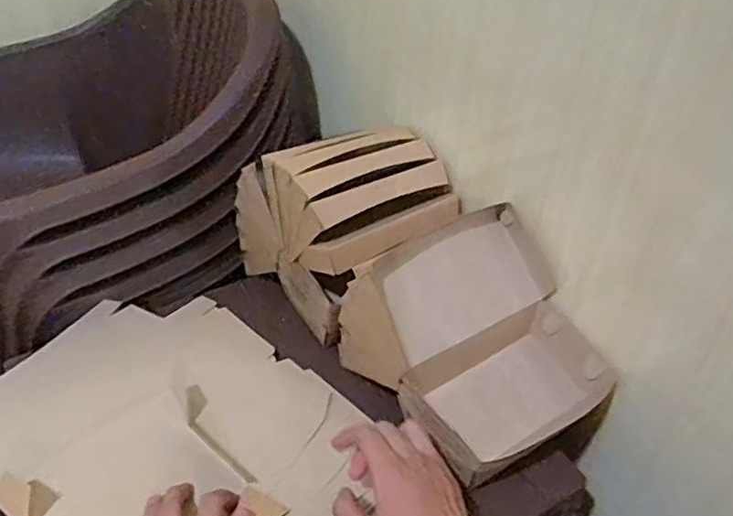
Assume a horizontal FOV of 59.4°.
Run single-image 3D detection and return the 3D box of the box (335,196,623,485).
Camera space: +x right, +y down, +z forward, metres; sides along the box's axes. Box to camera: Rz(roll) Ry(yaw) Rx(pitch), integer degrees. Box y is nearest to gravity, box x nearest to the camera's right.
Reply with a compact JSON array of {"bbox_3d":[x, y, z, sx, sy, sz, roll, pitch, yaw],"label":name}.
[{"bbox_3d":[0.111,0.075,0.627,0.185,0.137,0.199,-21,44,-28],"label":"box"}]

